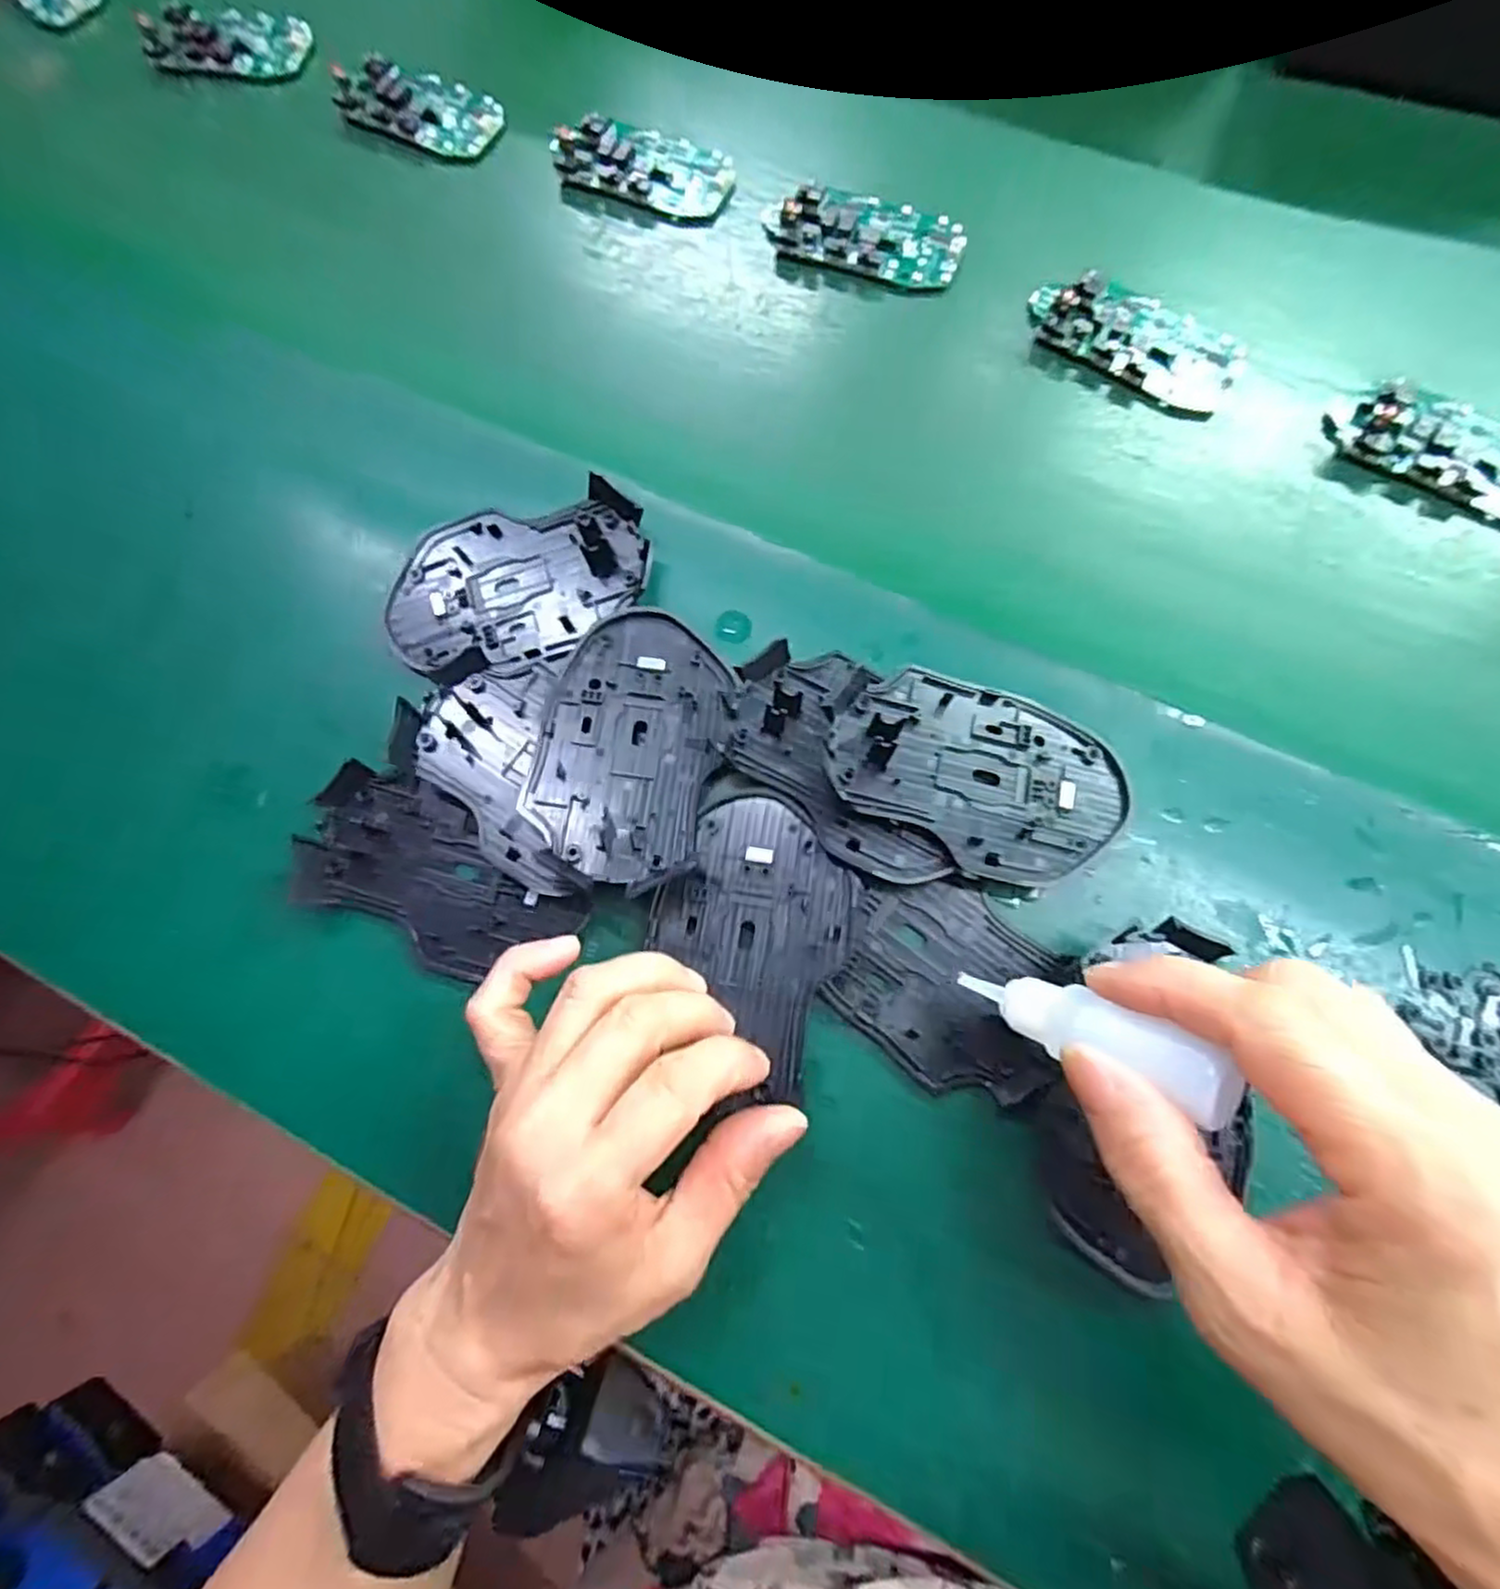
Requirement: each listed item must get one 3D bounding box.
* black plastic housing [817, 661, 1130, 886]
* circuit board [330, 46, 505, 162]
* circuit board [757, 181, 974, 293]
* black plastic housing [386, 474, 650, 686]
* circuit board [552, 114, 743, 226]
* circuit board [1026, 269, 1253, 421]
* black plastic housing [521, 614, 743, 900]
[{"bbox_3d":[0.084,-0.010,0.277,0.111,0.020,0.070,27,77,9],"label":"black plastic housing"},{"bbox_3d":[-0.176,-0.365,0.388,0.089,0.009,0.047,24,77,9],"label":"circuit board"},{"bbox_3d":[0.054,-0.273,0.358,0.097,0.014,0.046,15,76,7],"label":"circuit board"},{"bbox_3d":[-0.097,-0.090,0.310,0.110,0.013,0.073,-19,74,-2],"label":"black plastic housing"},{"bbox_3d":[-0.052,-0.323,0.374,0.089,0.016,0.042,19,77,8],"label":"circuit board"},{"bbox_3d":[0.175,-0.211,0.334,0.095,0.014,0.045,31,79,11],"label":"circuit board"},{"bbox_3d":[-0.045,-0.021,0.286,0.068,0.012,0.108,14,76,7],"label":"black plastic housing"}]

